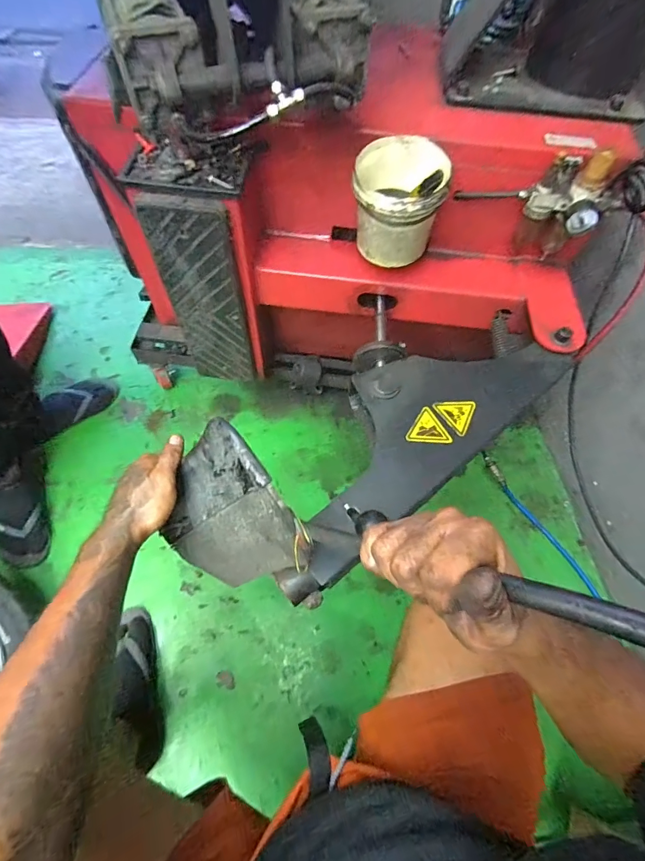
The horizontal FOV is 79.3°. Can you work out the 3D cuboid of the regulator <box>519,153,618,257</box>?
[{"bbox_3d":[0.337,-0.316,0.555,0.106,0.131,0.052,28,63,15],"label":"regulator"}]

